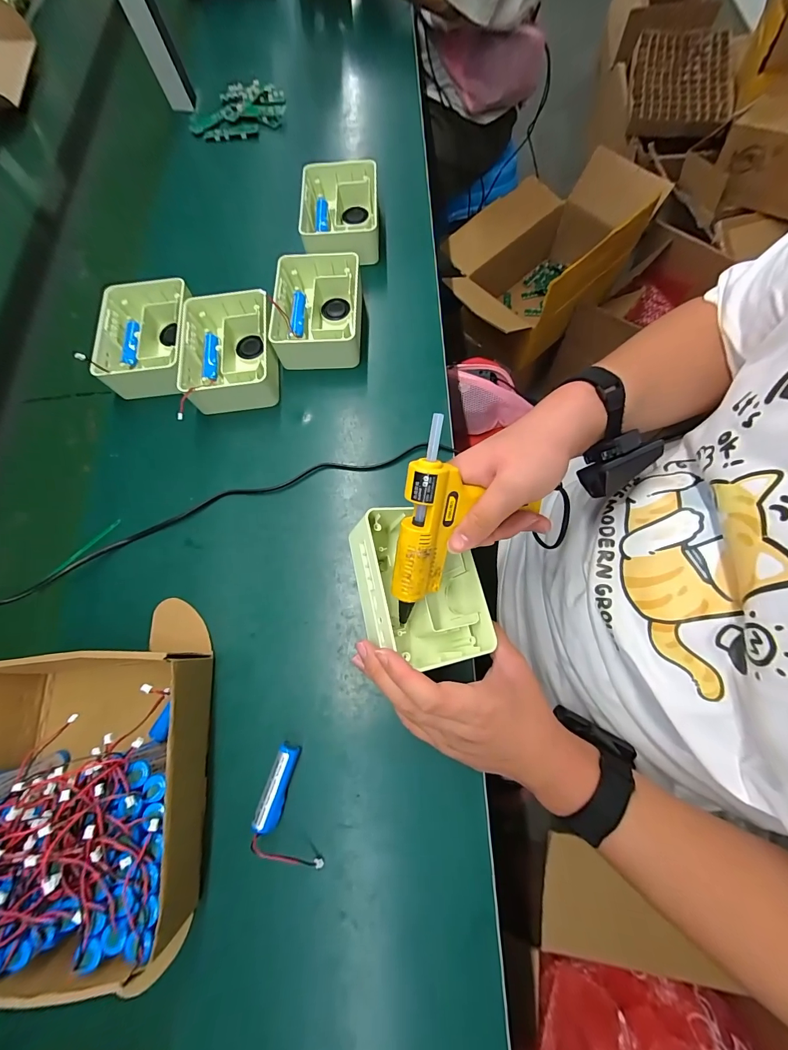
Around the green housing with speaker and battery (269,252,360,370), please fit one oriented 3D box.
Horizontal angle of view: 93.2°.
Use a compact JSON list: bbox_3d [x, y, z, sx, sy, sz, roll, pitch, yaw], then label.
[{"bbox_3d":[-0.098,-0.278,0.477,0.105,0.060,0.135,-2,72,0],"label":"green housing with speaker and battery"}]

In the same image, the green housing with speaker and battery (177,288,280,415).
[{"bbox_3d":[-0.202,-0.219,0.468,0.116,0.044,0.150,-6,72,-1],"label":"green housing with speaker and battery"}]

